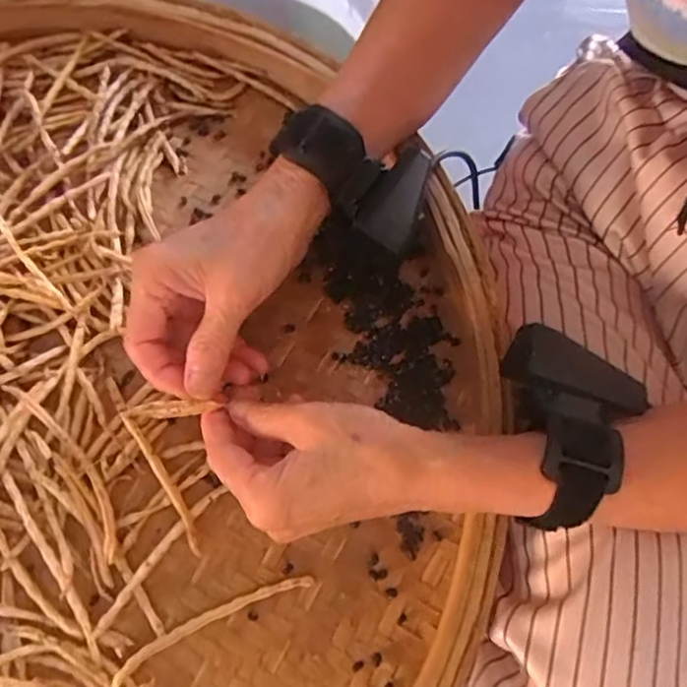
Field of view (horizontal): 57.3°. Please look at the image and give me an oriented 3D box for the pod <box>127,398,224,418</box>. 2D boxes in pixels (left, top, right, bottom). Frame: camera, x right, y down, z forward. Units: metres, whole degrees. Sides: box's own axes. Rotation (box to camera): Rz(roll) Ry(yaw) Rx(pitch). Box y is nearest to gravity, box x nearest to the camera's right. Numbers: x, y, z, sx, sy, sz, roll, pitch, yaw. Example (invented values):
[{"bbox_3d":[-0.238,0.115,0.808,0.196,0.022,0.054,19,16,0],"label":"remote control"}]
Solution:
[{"bbox_3d":[-0.083,0.032,0.312,0.045,0.004,0.008,-2,73,-30],"label":"pod"}]

